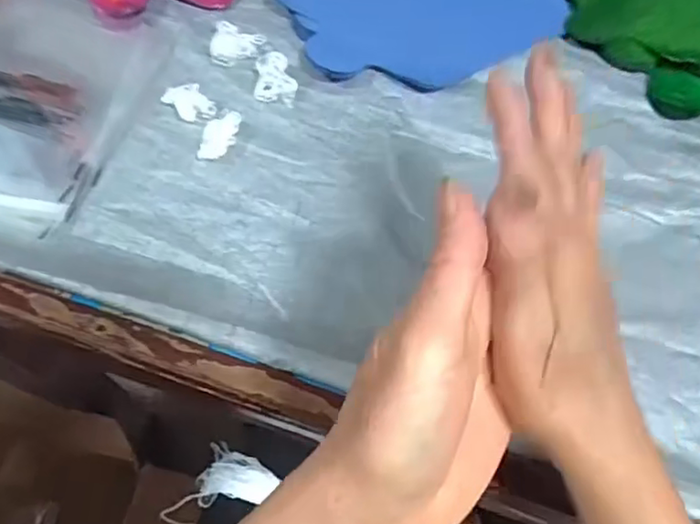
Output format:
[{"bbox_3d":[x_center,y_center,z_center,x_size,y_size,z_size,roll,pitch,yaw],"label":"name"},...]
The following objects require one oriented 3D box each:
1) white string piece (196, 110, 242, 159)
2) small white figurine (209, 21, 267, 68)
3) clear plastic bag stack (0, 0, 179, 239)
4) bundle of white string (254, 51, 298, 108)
[{"bbox_3d":[-0.090,-0.090,0.430,0.020,0.008,0.041,16,62,4],"label":"white string piece"},{"bbox_3d":[-0.086,-0.165,0.468,0.037,0.016,0.033,10,62,1],"label":"small white figurine"},{"bbox_3d":[-0.230,-0.120,0.443,0.150,0.009,0.229,16,62,5],"label":"clear plastic bag stack"},{"bbox_3d":[-0.054,-0.135,0.449,0.030,0.019,0.031,-2,62,-5],"label":"bundle of white string"}]

